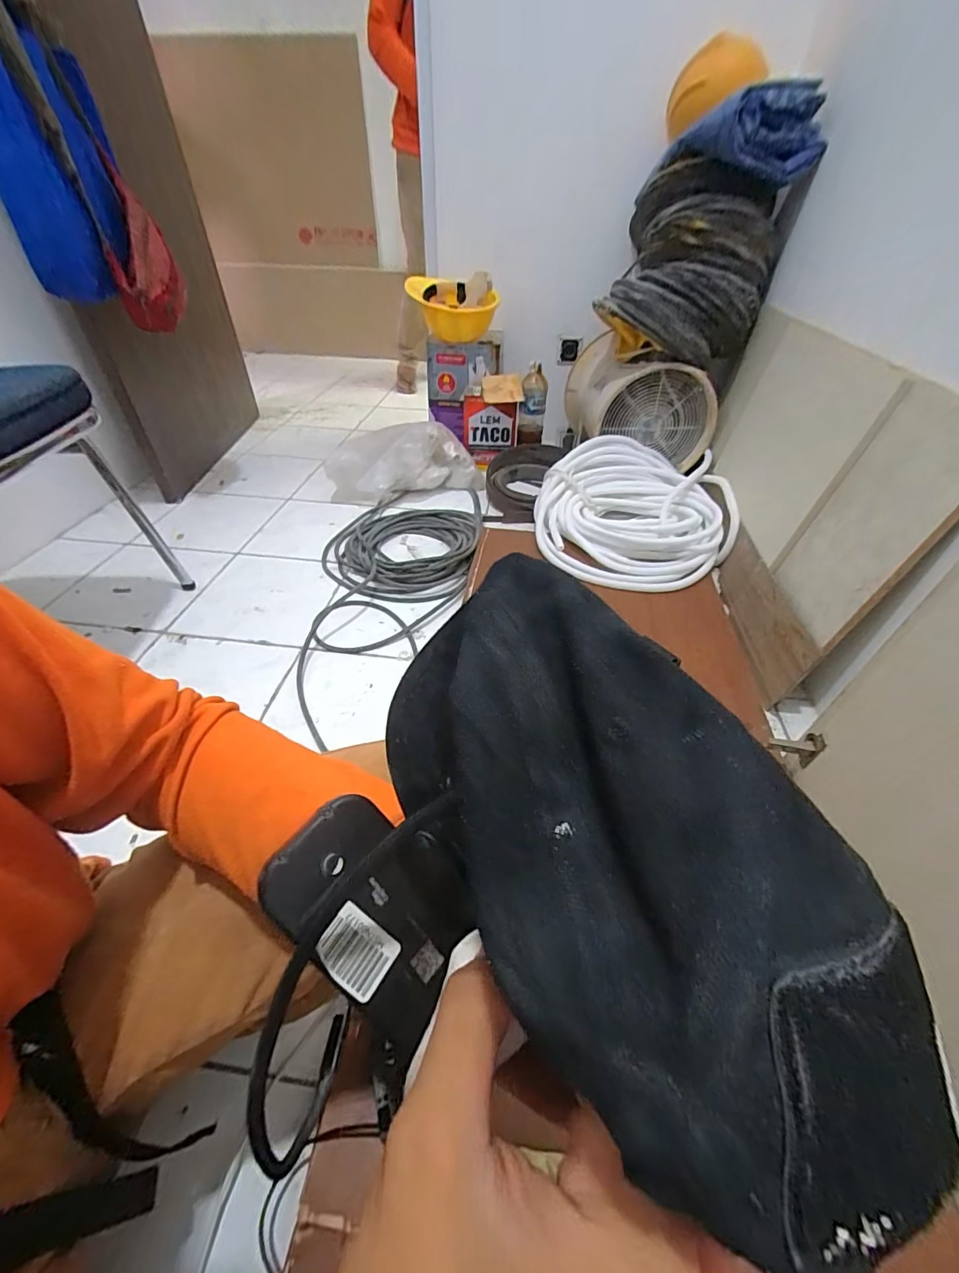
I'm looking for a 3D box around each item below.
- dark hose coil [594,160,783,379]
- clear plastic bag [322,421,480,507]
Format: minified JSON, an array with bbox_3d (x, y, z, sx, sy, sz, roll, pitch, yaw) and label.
[{"bbox_3d":[0.499,-0.883,1.120,0.365,0.340,0.333,20,47,20],"label":"dark hose coil"},{"bbox_3d":[-0.224,-0.533,1.421,0.465,0.160,0.267,0,43,-1],"label":"clear plastic bag"}]

